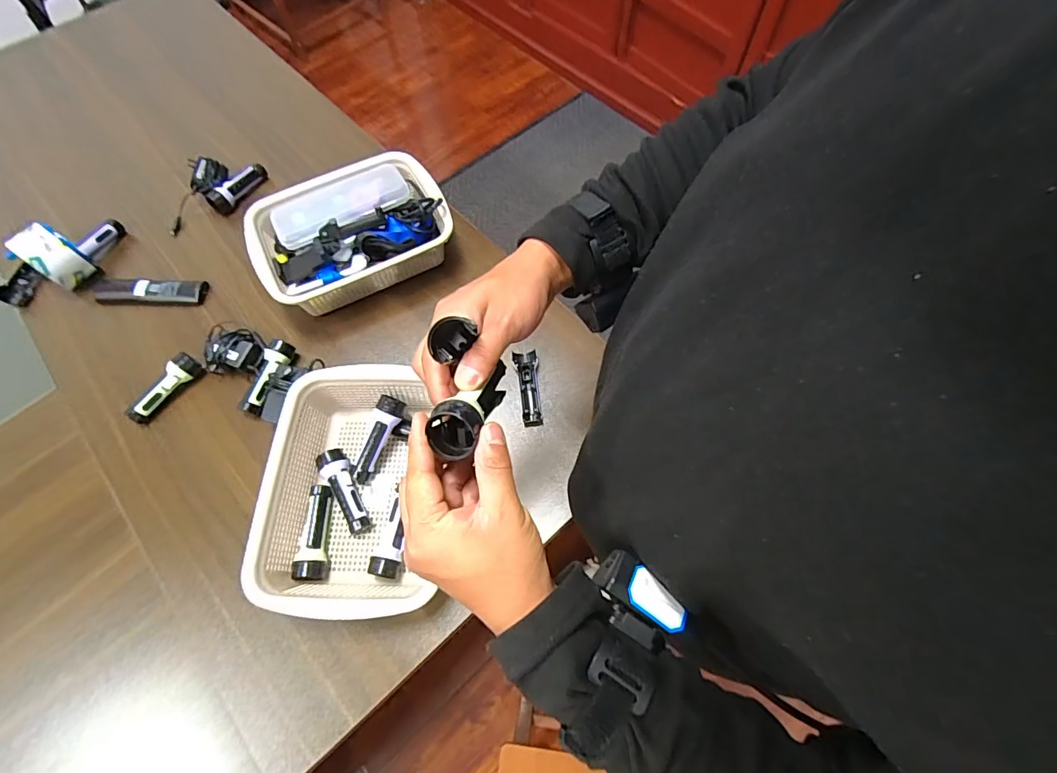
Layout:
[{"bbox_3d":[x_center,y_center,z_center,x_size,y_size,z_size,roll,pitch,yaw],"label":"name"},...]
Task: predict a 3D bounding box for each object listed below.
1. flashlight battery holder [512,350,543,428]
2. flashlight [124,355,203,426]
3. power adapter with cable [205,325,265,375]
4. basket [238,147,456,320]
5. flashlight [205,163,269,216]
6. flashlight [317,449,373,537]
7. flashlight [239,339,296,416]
[{"bbox_3d":[0.000,0.003,0.629,0.030,0.013,0.103,-6,65,-1],"label":"flashlight battery holder"},{"bbox_3d":[-0.479,0.002,0.628,0.031,0.028,0.101,37,71,17],"label":"flashlight"},{"bbox_3d":[-0.392,-0.046,0.644,0.079,0.028,0.059,4,65,4],"label":"power adapter with cable"},{"bbox_3d":[-0.251,-0.216,0.697,0.268,0.081,0.203,-27,67,-11],"label":"basket"},{"bbox_3d":[-0.475,-0.325,0.783,0.032,0.036,0.101,30,69,15],"label":"flashlight"},{"bbox_3d":[-0.213,0.121,0.564,0.033,0.029,0.102,-33,68,-13],"label":"flashlight"},{"bbox_3d":[-0.342,-0.012,0.627,0.039,0.034,0.099,11,65,7],"label":"flashlight"}]

